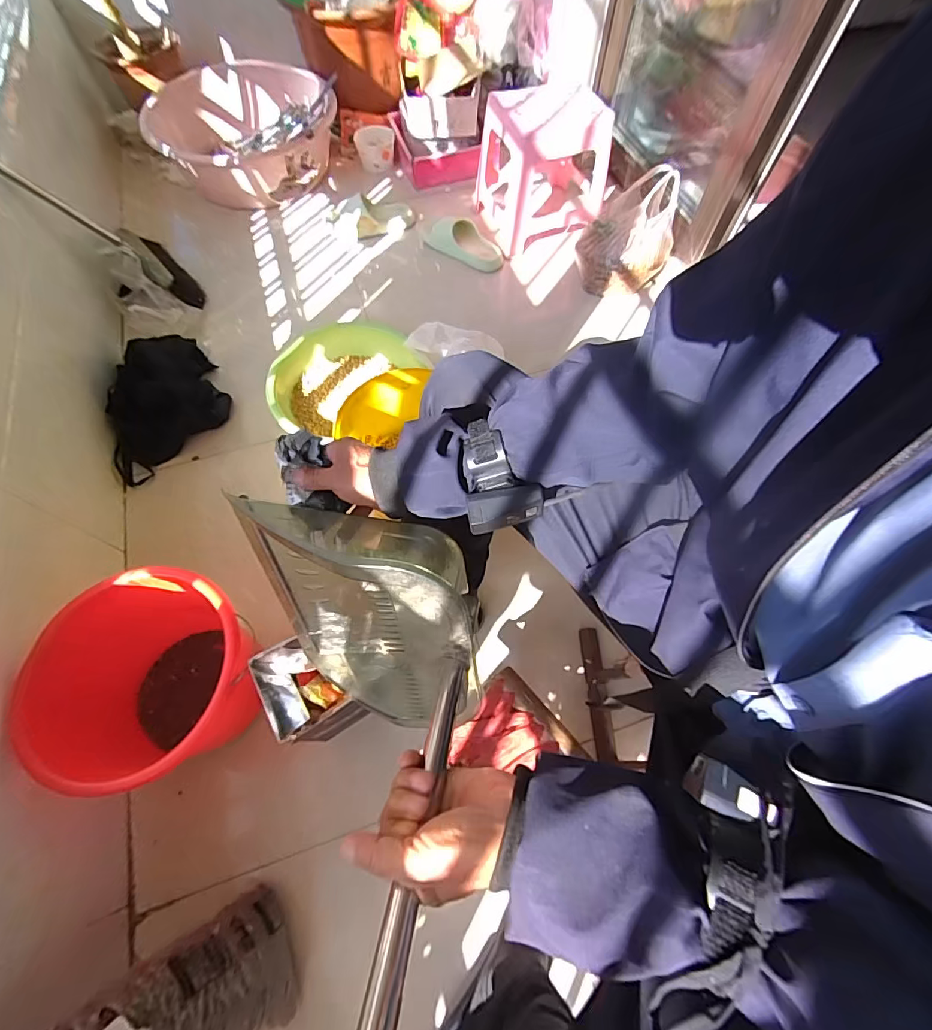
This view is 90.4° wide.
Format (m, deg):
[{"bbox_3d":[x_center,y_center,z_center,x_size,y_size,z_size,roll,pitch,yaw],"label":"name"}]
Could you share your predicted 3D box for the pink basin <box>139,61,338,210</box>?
[{"bbox_3d":[-0.666,-1.166,1.415,0.510,0.206,0.510,0,64,0],"label":"pink basin"}]

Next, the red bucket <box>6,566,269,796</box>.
[{"bbox_3d":[-0.435,0.240,0.702,0.249,0.259,0.268,0,64,0],"label":"red bucket"}]

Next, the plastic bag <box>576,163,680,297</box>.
[{"bbox_3d":[0.423,-0.712,1.194,0.223,0.230,0.169,-25,67,-12],"label":"plastic bag"}]

